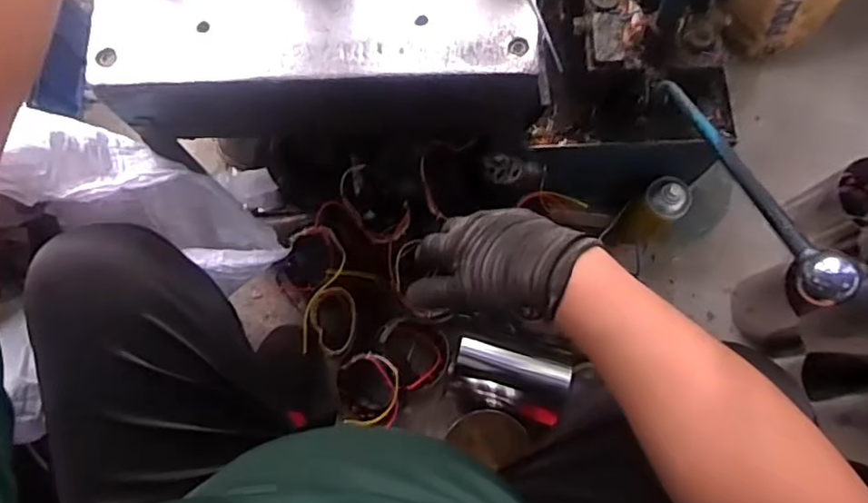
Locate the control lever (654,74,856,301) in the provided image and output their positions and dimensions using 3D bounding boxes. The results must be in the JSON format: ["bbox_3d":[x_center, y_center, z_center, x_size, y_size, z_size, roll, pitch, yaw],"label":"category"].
[{"bbox_3d":[0.229,-0.077,0.491,0.024,0.392,0.025,7,121,2],"label":"control lever"}]

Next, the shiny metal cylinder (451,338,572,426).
[{"bbox_3d":[0.110,0.191,0.901,0.159,0.073,0.095,14,76,4],"label":"shiny metal cylinder"}]

